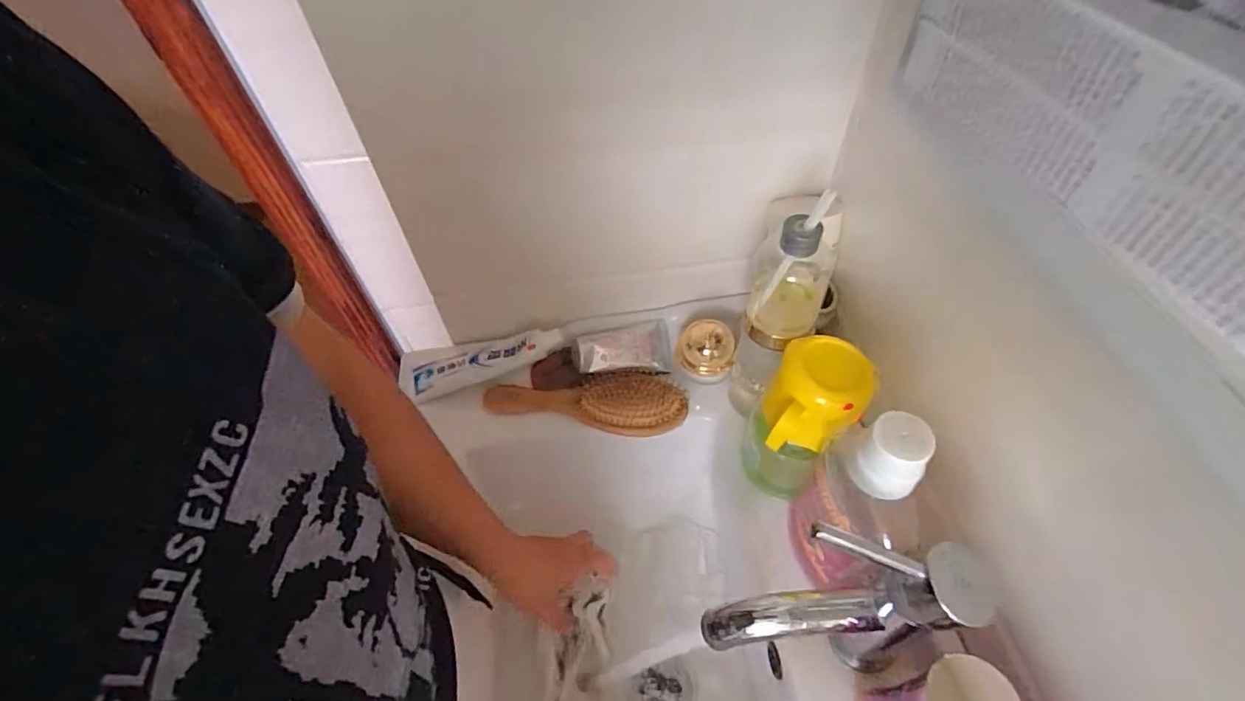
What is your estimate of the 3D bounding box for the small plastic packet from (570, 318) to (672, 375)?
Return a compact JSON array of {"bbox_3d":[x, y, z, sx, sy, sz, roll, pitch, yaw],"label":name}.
[{"bbox_3d":[0.002,-0.001,0.615,0.110,0.033,0.055,-8,51,-18],"label":"small plastic packet"}]

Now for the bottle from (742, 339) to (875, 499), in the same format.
[{"bbox_3d":[0.151,0.070,0.478,0.076,0.161,0.077,-2,52,2],"label":"bottle"}]

